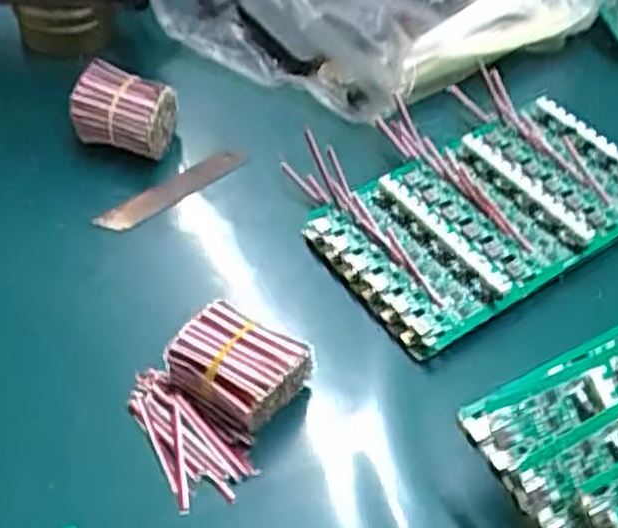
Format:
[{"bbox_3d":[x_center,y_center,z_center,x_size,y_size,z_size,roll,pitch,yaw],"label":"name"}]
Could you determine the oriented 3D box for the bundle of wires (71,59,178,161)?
[{"bbox_3d":[-0.107,-0.089,0.452,0.052,0.044,0.043,19,53,13],"label":"bundle of wires"}]

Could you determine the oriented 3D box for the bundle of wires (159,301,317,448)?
[{"bbox_3d":[-0.033,0.046,0.339,0.055,0.039,0.042,30,56,21],"label":"bundle of wires"}]

